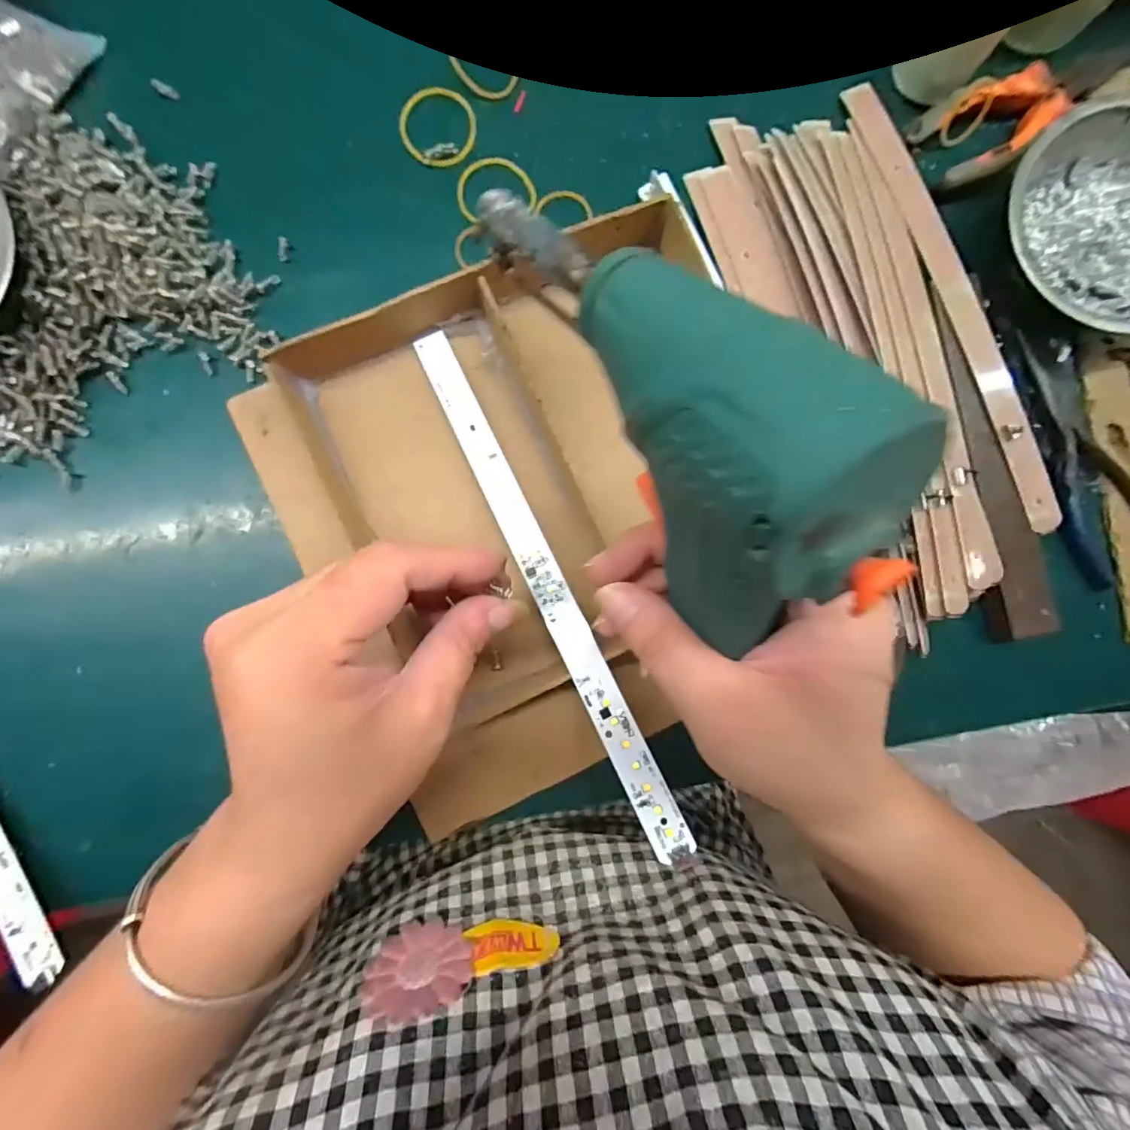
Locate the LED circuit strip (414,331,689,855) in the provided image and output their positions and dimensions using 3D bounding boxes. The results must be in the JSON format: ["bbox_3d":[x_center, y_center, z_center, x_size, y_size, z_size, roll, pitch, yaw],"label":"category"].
[{"bbox_3d":[-0.012,0.003,0.243,0.018,0.007,0.277,-25,78,-5],"label":"LED circuit strip"}]

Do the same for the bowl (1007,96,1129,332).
[{"bbox_3d":[0.302,-0.187,0.275,0.112,0.045,0.121,0,89,-5],"label":"bowl"}]

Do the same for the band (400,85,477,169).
[{"bbox_3d":[-0.071,-0.246,0.276,0.041,0.004,0.047,1,89,-5],"label":"band"}]

